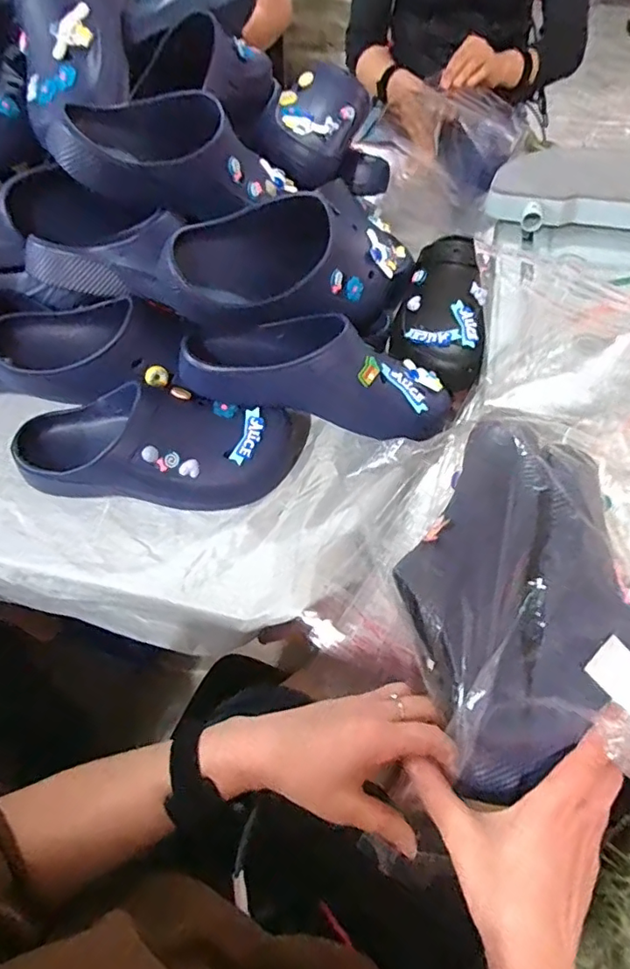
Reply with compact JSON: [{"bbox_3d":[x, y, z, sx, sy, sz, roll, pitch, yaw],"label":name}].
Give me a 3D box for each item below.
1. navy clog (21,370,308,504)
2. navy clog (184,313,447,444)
[{"bbox_3d":[-0.167,-0.045,0.565,0.300,0.088,0.122,3,56,3],"label":"navy clog"},{"bbox_3d":[0.003,-0.133,0.570,0.282,0.081,0.116,13,57,10],"label":"navy clog"}]

